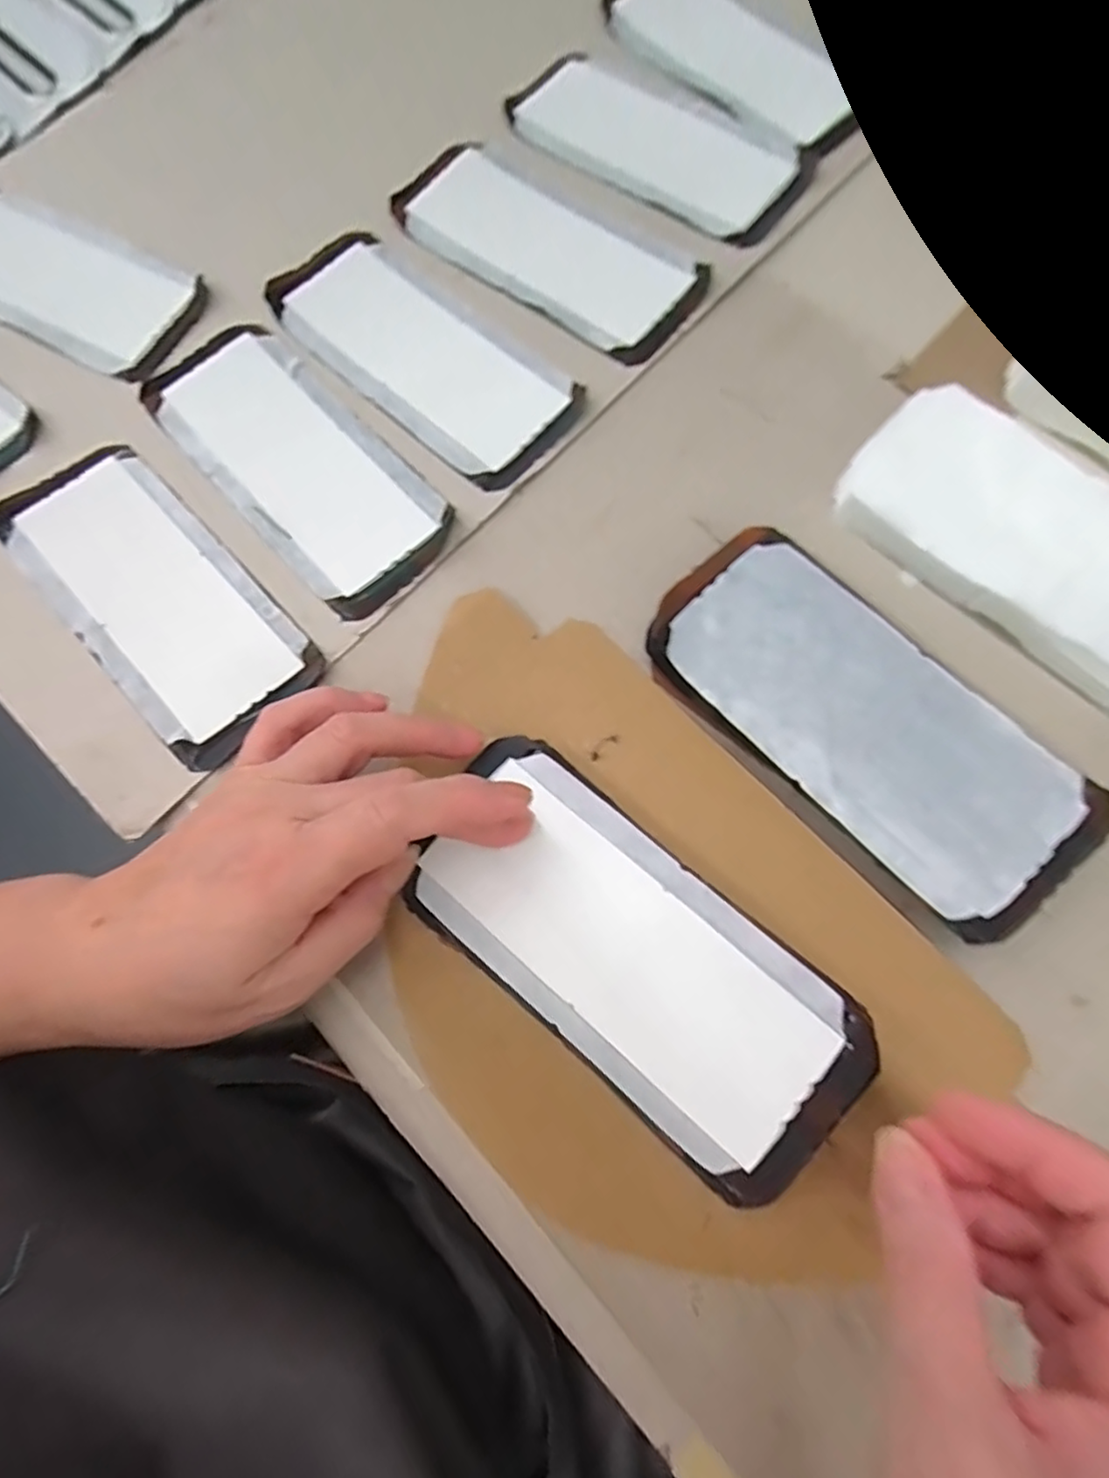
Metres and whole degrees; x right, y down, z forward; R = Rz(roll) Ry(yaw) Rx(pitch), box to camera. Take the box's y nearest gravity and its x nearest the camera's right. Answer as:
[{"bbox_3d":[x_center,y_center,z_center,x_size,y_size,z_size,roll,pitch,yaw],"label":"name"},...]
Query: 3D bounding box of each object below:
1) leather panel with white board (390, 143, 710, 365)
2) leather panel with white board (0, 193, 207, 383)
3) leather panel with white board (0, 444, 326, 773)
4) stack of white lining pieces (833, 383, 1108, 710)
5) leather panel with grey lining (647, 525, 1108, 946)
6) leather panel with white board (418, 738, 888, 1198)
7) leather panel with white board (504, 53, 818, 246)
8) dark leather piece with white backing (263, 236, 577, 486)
[{"bbox_3d":[-0.004,-0.247,0.341,0.160,0.007,0.067,36,78,12],"label":"leather panel with white board"},{"bbox_3d":[-0.256,-0.239,0.351,0.165,0.014,0.075,26,76,10],"label":"leather panel with white board"},{"bbox_3d":[-0.171,-0.063,0.289,0.069,0.006,0.158,-42,76,-10],"label":"leather panel with white board"},{"bbox_3d":[0.197,-0.080,0.278,0.152,0.019,0.075,40,79,12],"label":"stack of white lining pieces"},{"bbox_3d":[0.114,-0.005,0.258,0.072,0.025,0.163,-44,77,-10],"label":"leather panel with grey lining"},{"bbox_3d":[0.025,0.074,0.237,0.162,0.009,0.074,39,79,13],"label":"leather panel with white board"},{"bbox_3d":[0.053,-0.315,0.360,0.162,0.006,0.069,34,78,11],"label":"leather panel with white board"},{"bbox_3d":[-0.062,-0.185,0.324,0.158,0.009,0.067,42,79,13],"label":"dark leather piece with white backing"}]

